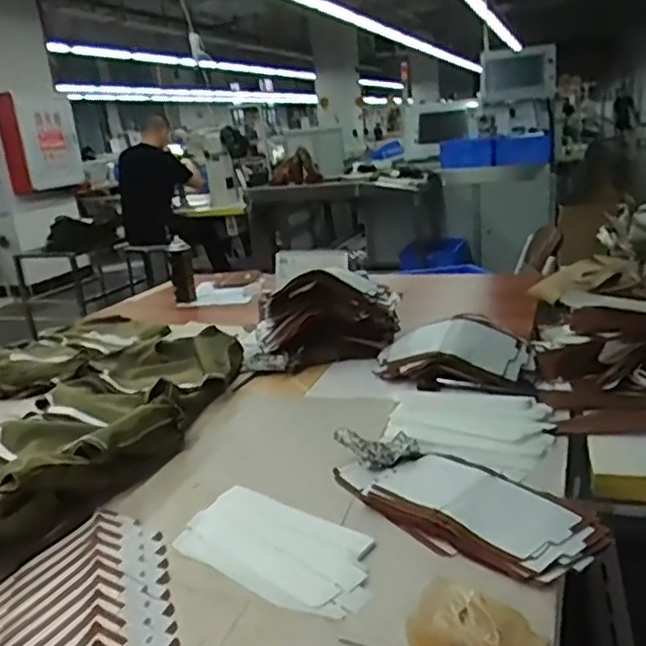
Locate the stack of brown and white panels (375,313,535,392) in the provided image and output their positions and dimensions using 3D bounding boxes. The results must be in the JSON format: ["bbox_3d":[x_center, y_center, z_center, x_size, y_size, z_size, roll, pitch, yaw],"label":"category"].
[{"bbox_3d":[0.227,0.052,1.158,0.259,0.073,0.179,-3,16,9],"label":"stack of brown and white panels"}]

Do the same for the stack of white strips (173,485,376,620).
[{"bbox_3d":[-0.050,0.257,0.759,0.263,0.010,0.133,8,21,39],"label":"stack of white strips"}]

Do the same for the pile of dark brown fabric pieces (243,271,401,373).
[{"bbox_3d":[-0.006,-0.009,1.358,0.319,0.179,0.157,-7,16,-6],"label":"pile of dark brown fabric pieces"}]

